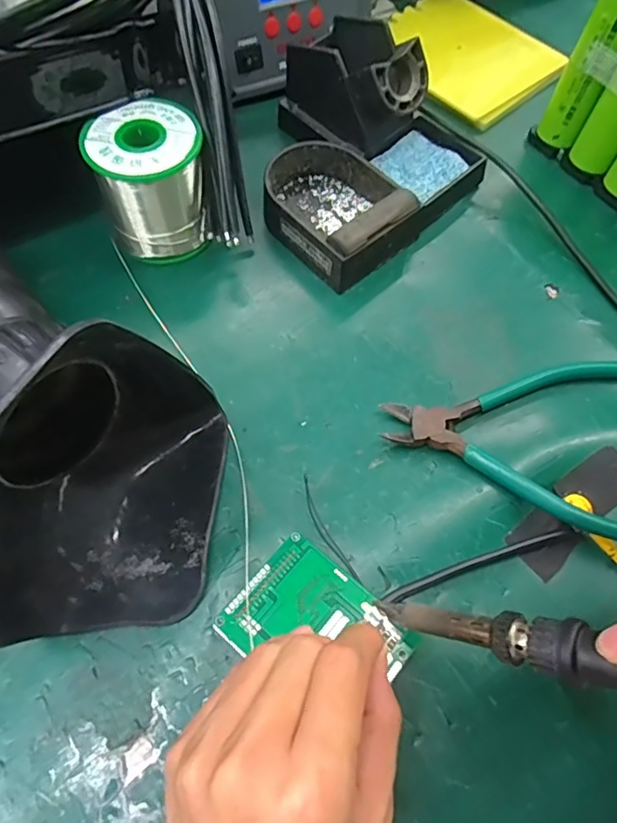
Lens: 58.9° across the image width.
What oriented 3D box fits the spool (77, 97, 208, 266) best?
[{"bbox_3d":[-0.098,-0.145,0.346,0.063,0.067,0.061,-15,67,-10],"label":"spool"}]

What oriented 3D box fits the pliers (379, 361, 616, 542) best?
[{"bbox_3d":[0.116,0.009,0.306,0.141,0.023,0.112,10,65,1],"label":"pliers"}]

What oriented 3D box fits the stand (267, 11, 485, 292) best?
[{"bbox_3d":[0.024,-0.189,0.372,0.150,0.069,0.160,-40,73,-19],"label":"stand"}]

